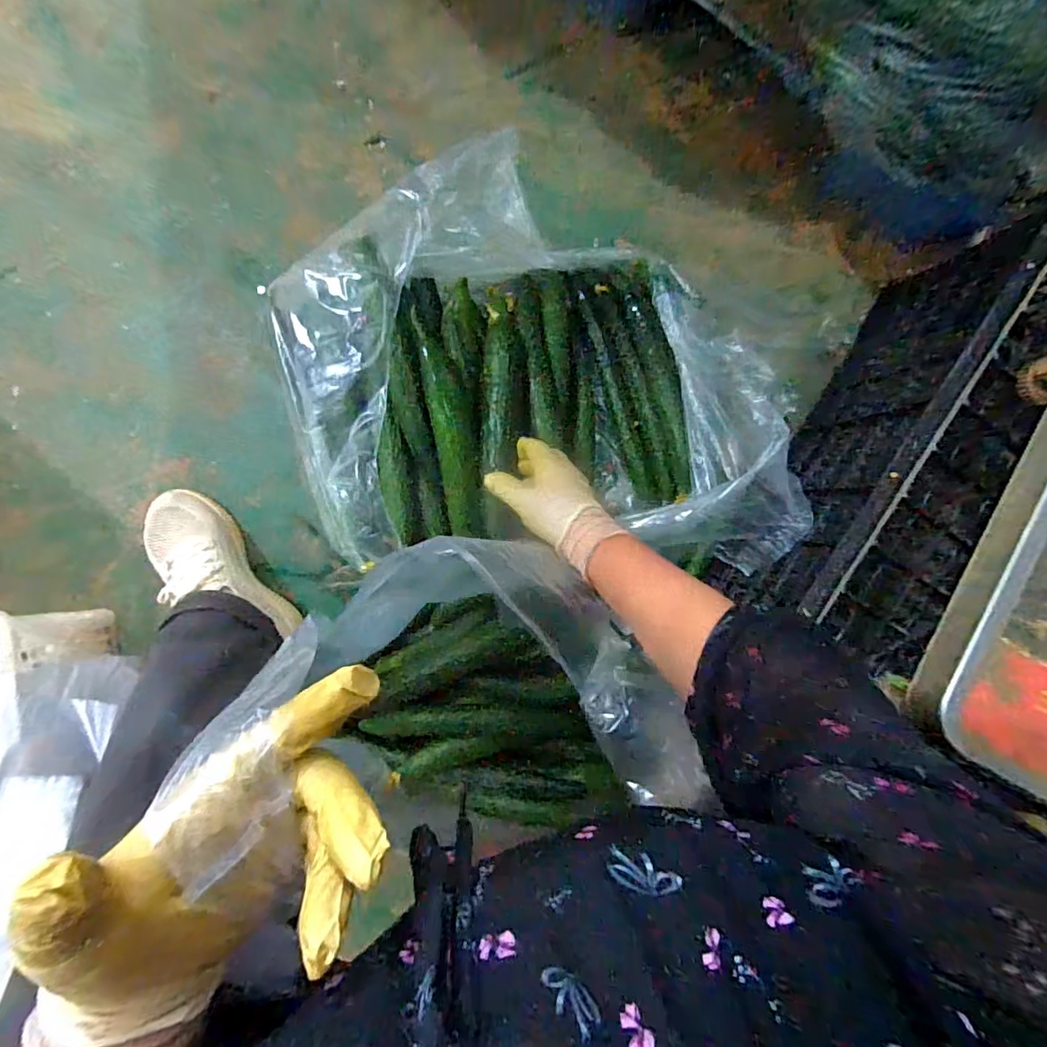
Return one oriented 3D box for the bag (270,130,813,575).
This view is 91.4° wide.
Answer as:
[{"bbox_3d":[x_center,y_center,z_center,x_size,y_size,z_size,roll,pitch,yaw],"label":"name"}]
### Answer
[{"bbox_3d":[0.022,-0.167,0.577,0.513,0.180,0.401,0,90,-1],"label":"bag"}]

